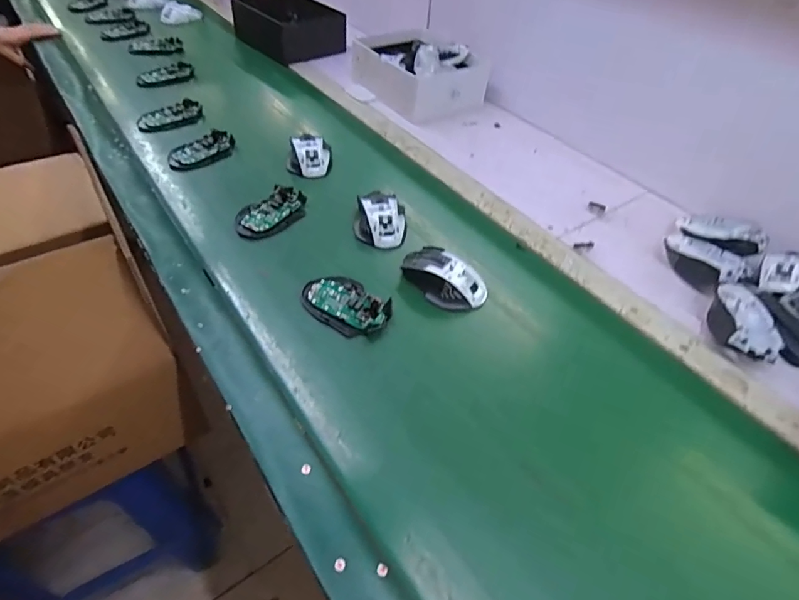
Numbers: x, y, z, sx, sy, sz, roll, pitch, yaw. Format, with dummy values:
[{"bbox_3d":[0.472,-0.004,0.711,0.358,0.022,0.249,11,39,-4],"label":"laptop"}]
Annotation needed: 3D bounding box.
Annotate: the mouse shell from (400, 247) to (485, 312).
[{"bbox_3d":[0.057,-0.032,0.596,0.115,0.034,0.069,36,55,26],"label":"mouse shell"}]

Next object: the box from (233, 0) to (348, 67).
[{"bbox_3d":[-0.272,-0.691,1.151,0.196,0.077,0.261,-33,57,-28],"label":"box"}]

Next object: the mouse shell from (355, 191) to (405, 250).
[{"bbox_3d":[-0.027,-0.117,0.668,0.072,0.032,0.086,3,48,-1],"label":"mouse shell"}]

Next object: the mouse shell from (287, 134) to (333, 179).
[{"bbox_3d":[-0.150,-0.241,0.771,0.071,0.033,0.071,1,48,-2],"label":"mouse shell"}]

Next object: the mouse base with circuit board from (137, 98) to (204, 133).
[{"bbox_3d":[-0.430,-0.347,0.868,0.120,0.017,0.058,-29,55,-26],"label":"mouse base with circuit board"}]

